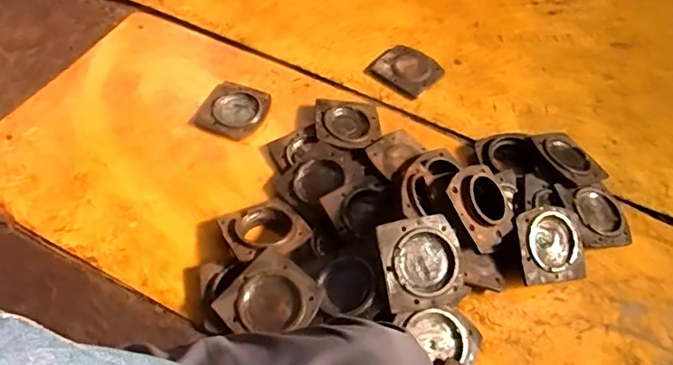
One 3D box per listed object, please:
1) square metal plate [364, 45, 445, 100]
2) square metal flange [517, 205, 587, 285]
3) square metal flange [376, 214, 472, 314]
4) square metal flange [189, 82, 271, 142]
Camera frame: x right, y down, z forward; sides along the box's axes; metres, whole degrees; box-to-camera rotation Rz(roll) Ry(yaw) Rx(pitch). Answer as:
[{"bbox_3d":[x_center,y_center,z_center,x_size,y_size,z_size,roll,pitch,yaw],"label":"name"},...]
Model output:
[{"bbox_3d":[0.182,-0.293,1.323,0.165,0.023,0.151,33,60,19],"label":"square metal plate"},{"bbox_3d":[0.419,0.122,0.997,0.149,0.021,0.143,-3,79,-17],"label":"square metal flange"},{"bbox_3d":[0.151,0.138,0.879,0.149,0.016,0.151,-9,82,-17],"label":"square metal flange"},{"bbox_3d":[-0.246,-0.175,1.223,0.153,0.019,0.155,19,56,11],"label":"square metal flange"}]

